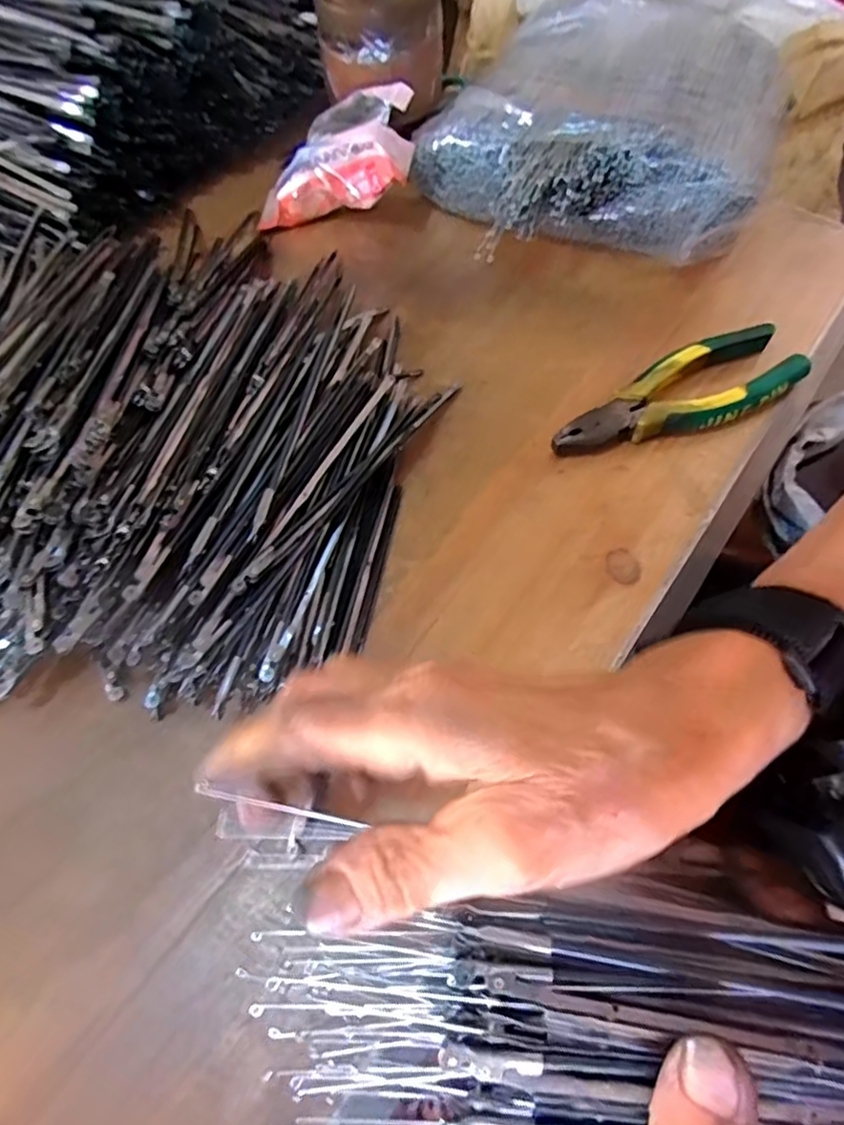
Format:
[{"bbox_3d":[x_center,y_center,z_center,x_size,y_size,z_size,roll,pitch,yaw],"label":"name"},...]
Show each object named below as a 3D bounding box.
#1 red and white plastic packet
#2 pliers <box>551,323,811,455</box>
[{"bbox_3d":[-0.063,-0.286,0.436,0.113,0.065,0.068,7,63,4],"label":"red and white plastic packet"},{"bbox_3d":[0.148,-0.093,0.355,0.154,0.021,0.050,-24,65,-11],"label":"pliers"}]

